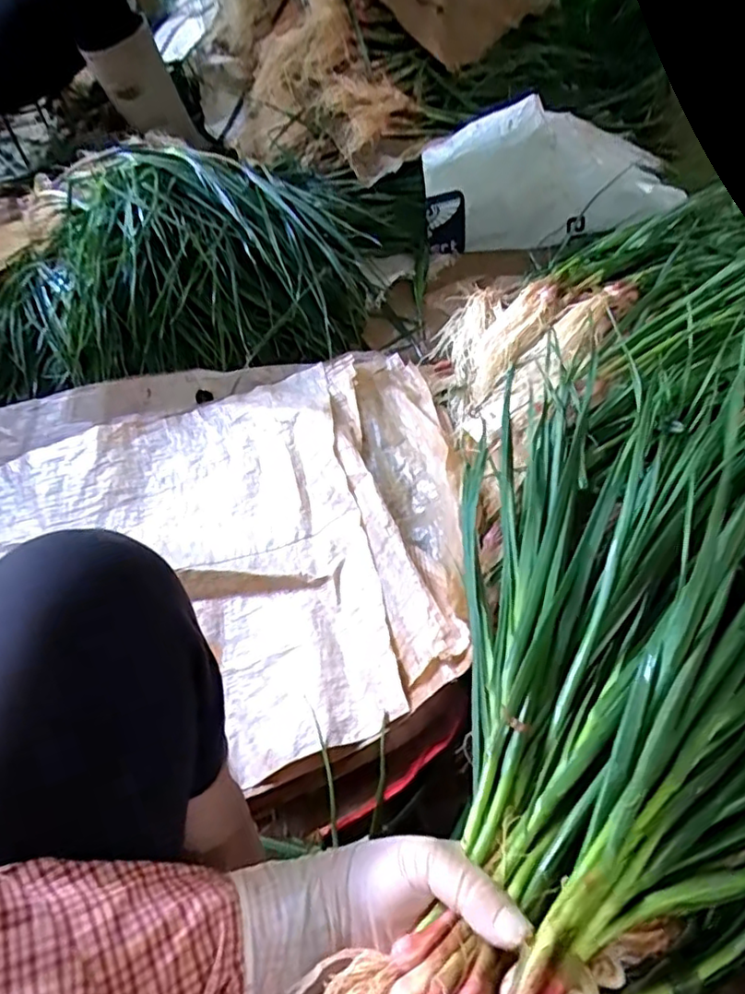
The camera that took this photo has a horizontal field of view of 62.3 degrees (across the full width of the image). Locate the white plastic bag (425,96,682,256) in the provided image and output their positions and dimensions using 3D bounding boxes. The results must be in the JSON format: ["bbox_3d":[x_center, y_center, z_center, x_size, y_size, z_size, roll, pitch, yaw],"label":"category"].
[{"bbox_3d":[0.309,-0.548,1.071,0.438,0.200,0.133,-4,53,3],"label":"white plastic bag"}]

